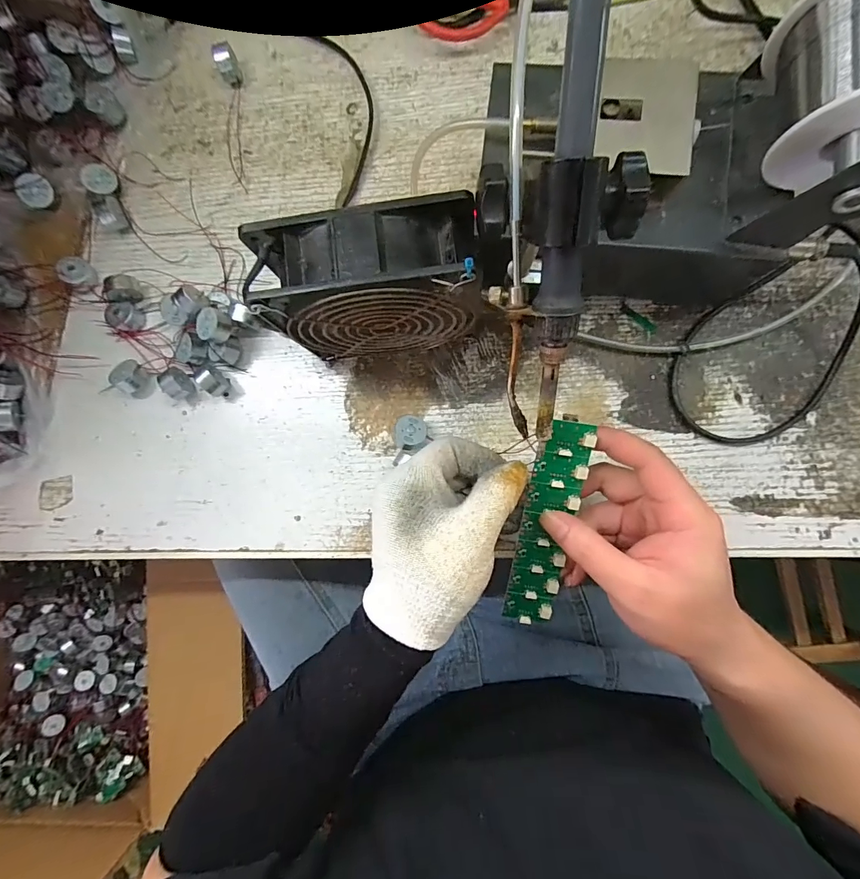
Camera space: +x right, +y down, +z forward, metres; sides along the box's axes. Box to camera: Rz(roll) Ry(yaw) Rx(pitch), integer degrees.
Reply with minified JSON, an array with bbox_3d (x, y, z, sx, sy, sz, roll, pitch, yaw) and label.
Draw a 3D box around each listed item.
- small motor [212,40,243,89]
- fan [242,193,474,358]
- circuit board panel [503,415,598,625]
[{"bbox_3d":[-0.166,-0.308,0.336,0.017,0.024,0.017,0,86,5],"label":"small motor"},{"bbox_3d":[-0.033,-0.087,0.258,0.121,0.119,0.048,-6,85,4],"label":"fan"},{"bbox_3d":[0.071,0.055,0.252,0.030,0.006,0.138,9,106,5],"label":"circuit board panel"}]

